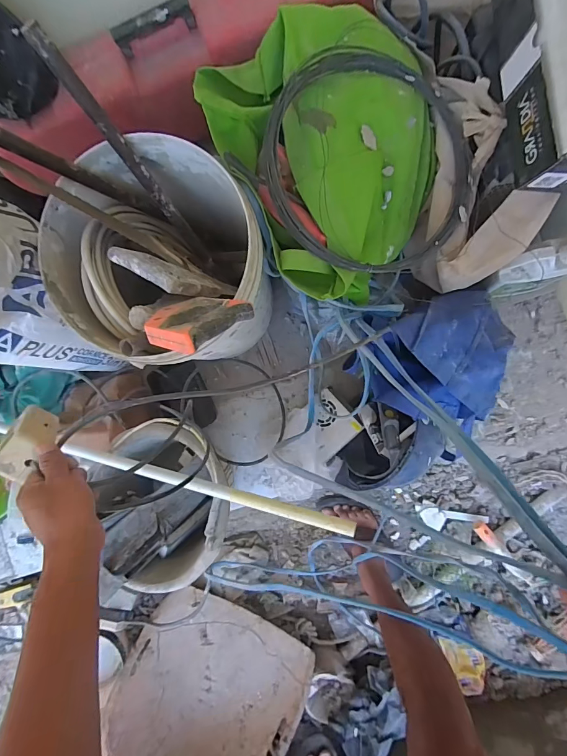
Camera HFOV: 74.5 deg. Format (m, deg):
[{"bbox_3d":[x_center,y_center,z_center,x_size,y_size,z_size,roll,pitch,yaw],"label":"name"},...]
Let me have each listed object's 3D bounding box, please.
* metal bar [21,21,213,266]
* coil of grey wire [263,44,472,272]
[{"bbox_3d":[-0.209,-0.299,0.557,0.018,0.373,0.016,-32,57,4],"label":"metal bar"},{"bbox_3d":[0.123,-0.310,0.561,0.313,0.077,0.313,-1,93,-13],"label":"coil of grey wire"}]

